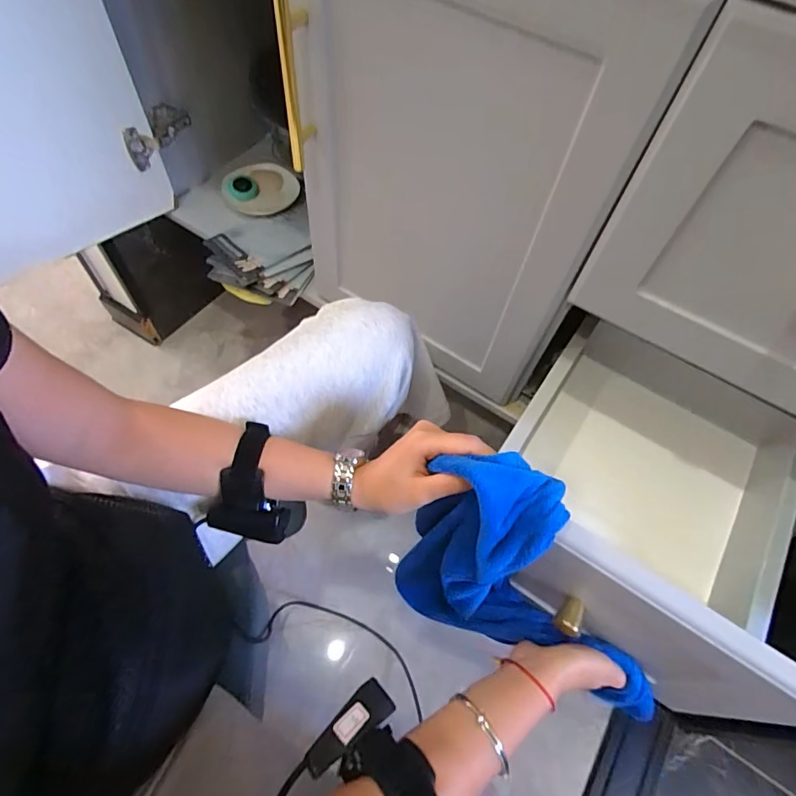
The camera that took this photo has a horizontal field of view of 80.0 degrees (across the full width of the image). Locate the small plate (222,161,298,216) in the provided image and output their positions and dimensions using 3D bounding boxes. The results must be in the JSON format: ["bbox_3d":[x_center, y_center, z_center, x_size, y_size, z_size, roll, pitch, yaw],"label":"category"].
[{"bbox_3d":[-0.237,-0.356,0.810,0.122,0.023,0.110,11,59,3],"label":"small plate"}]

